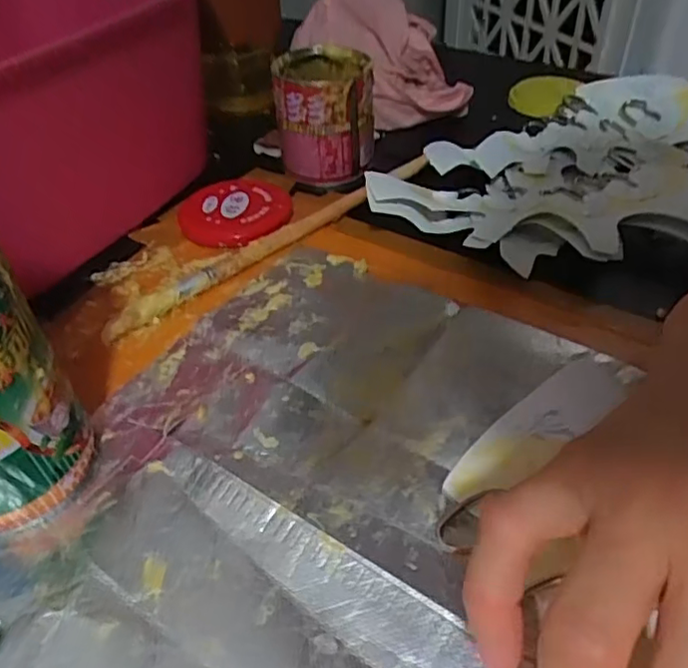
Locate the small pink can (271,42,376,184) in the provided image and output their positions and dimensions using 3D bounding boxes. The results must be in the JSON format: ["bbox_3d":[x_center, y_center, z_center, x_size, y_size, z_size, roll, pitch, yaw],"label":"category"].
[{"bbox_3d":[-0.013,-0.145,0.414,0.062,0.077,0.059,-1,42,1],"label":"small pink can"}]

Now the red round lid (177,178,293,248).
[{"bbox_3d":[-0.066,-0.076,0.378,0.065,0.015,0.059,0,42,2],"label":"red round lid"}]

